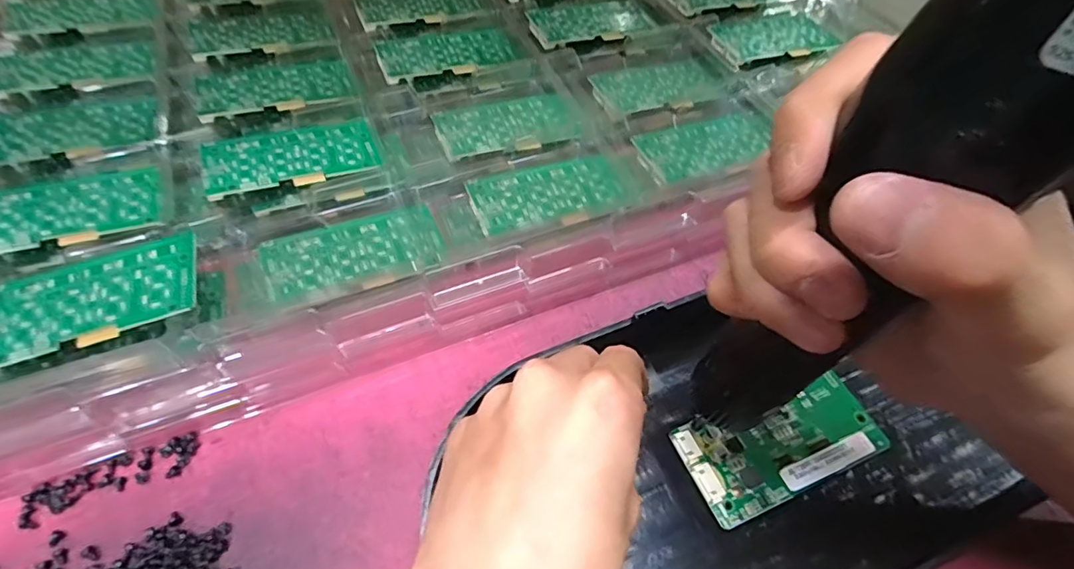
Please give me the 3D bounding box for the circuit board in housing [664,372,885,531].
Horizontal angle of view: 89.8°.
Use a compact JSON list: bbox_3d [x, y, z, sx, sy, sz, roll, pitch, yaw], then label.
[{"bbox_3d":[0.115,0.073,0.252,0.093,0.008,0.046,-18,60,-15],"label":"circuit board in housing"}]

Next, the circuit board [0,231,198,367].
[{"bbox_3d":[-0.206,0.007,0.250,0.091,0.008,0.048,-17,60,-14],"label":"circuit board"}]

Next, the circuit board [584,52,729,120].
[{"bbox_3d":[0.087,-0.146,0.388,0.094,0.010,0.050,-17,59,-17],"label":"circuit board"}]

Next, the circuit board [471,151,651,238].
[{"bbox_3d":[0.012,-0.058,0.321,0.099,0.011,0.048,-15,56,-14],"label":"circuit board"}]

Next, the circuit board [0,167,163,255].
[{"bbox_3d":[-0.251,-0.040,0.287,0.090,0.004,0.048,-15,58,-20],"label":"circuit board"}]

